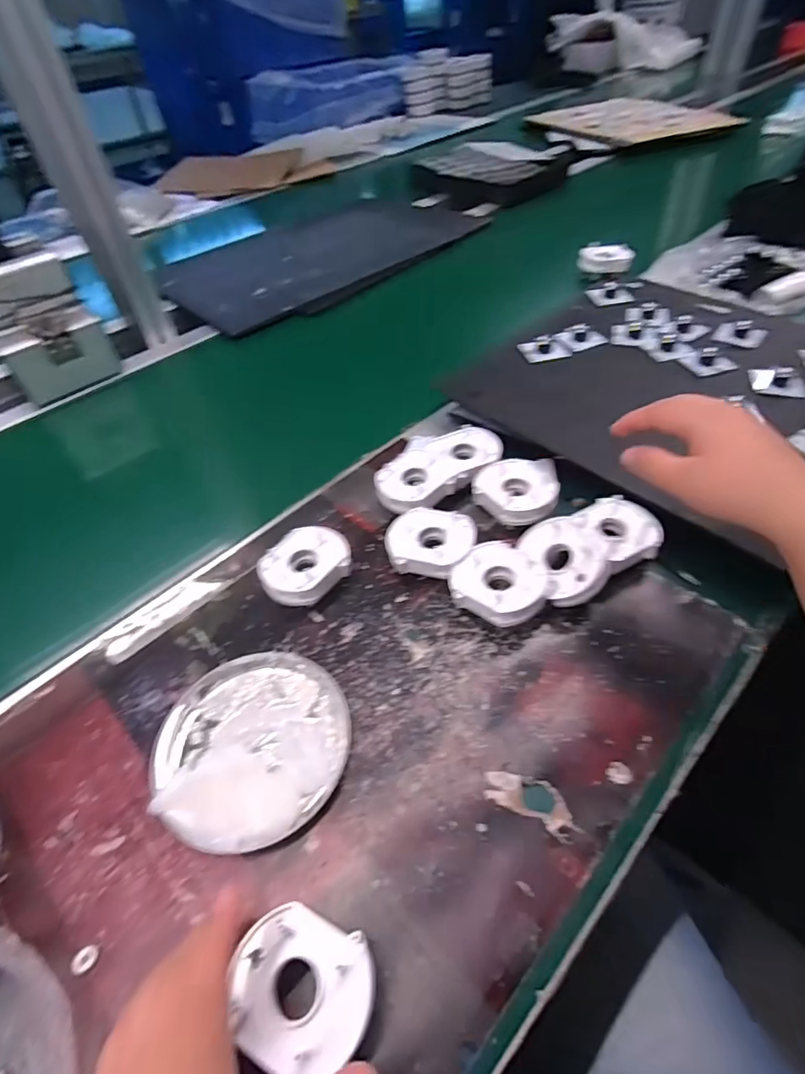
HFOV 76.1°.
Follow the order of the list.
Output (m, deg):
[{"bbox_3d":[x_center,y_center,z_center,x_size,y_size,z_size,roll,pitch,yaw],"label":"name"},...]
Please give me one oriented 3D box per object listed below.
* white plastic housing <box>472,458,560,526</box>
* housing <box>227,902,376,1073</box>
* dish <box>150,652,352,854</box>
[{"bbox_3d":[0.104,-0.044,0.470,0.074,0.019,0.069,-3,49,4],"label":"white plastic housing"},{"bbox_3d":[-0.051,0.224,0.253,0.070,0.006,0.061,12,52,17],"label":"housing"},{"bbox_3d":[-0.104,0.138,0.351,0.130,0.024,0.126,-3,49,4],"label":"dish"}]

